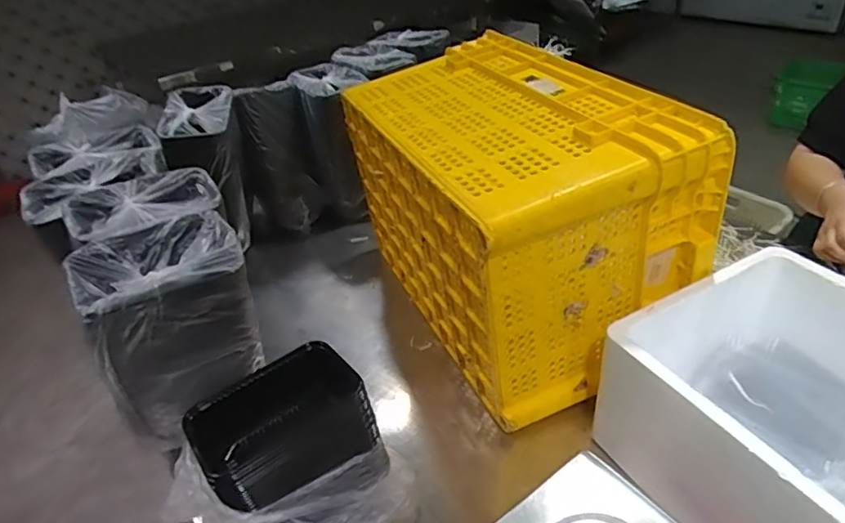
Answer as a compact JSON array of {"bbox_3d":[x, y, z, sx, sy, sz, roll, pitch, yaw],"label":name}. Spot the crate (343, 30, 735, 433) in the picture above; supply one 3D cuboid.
[{"bbox_3d":[0.127,-0.083,0.886,0.316,0.356,0.521,-18,37,-16],"label":"crate"}]

